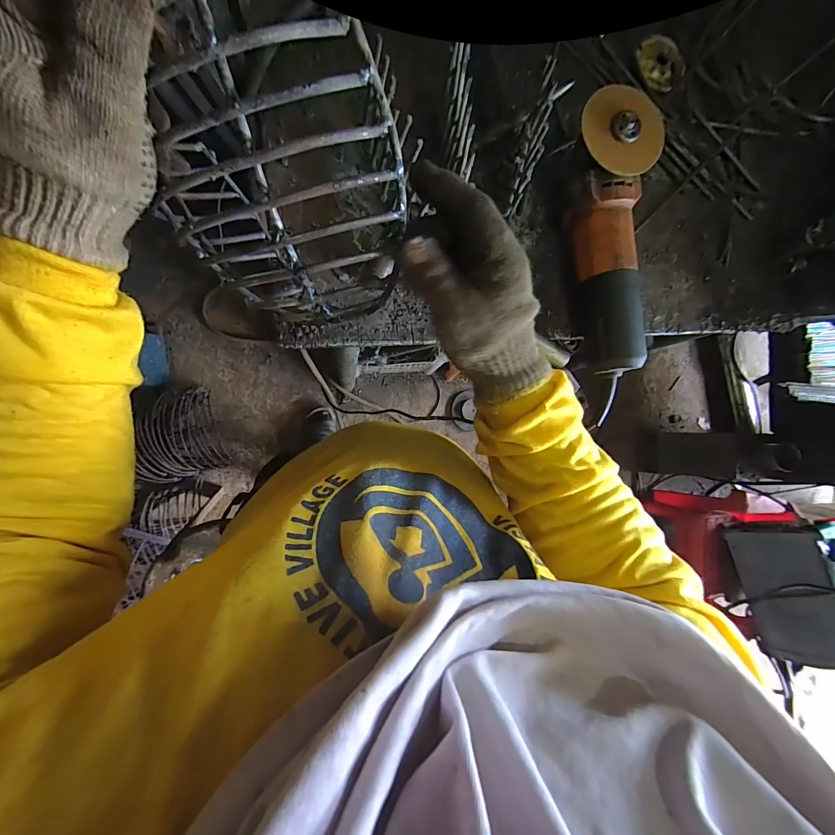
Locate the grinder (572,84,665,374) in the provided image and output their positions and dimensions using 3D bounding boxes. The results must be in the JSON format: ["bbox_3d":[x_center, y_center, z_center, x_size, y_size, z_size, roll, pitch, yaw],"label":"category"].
[{"bbox_3d":[0.218,-0.190,0.401,0.080,0.074,0.276,-10,90,-9],"label":"grinder"}]

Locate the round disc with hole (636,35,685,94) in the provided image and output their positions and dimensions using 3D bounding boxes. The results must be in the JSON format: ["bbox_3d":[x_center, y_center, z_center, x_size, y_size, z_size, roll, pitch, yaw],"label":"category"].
[{"bbox_3d":[0.309,-0.452,0.470,0.061,0.009,0.064,0,89,-9],"label":"round disc with hole"}]

